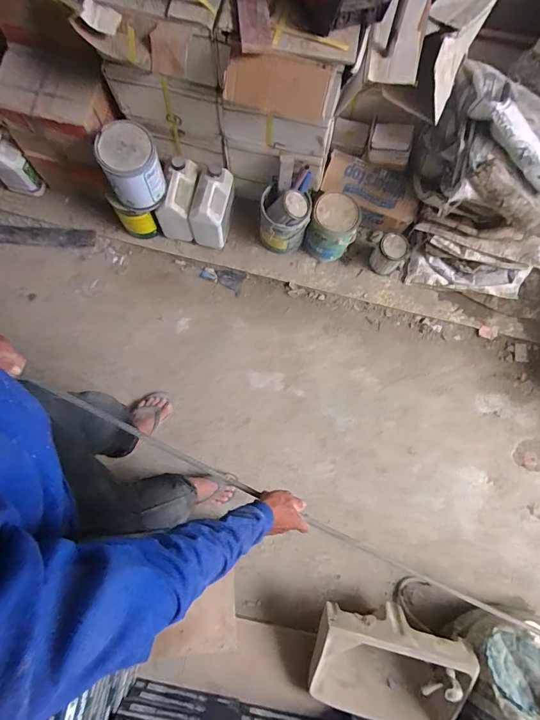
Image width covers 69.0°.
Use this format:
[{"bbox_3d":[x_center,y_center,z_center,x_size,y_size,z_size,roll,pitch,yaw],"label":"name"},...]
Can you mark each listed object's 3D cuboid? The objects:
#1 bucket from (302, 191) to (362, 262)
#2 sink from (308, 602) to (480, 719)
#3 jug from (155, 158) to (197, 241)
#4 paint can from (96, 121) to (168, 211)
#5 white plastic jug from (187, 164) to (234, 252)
[{"bbox_3d":[0.219,-0.474,1.401,0.165,0.191,0.165,0,79,-1],"label":"bucket"},{"bbox_3d":[0.341,0.906,1.154,0.407,0.255,0.313,14,79,1],"label":"sink"},{"bbox_3d":[-0.314,-0.569,1.389,0.119,0.183,0.213,14,79,1],"label":"jug"},{"bbox_3d":[-0.418,-0.592,1.197,0.169,0.202,0.199,-25,81,-6],"label":"paint can"},{"bbox_3d":[-0.200,-0.536,1.404,0.123,0.223,0.211,14,79,1],"label":"white plastic jug"}]

